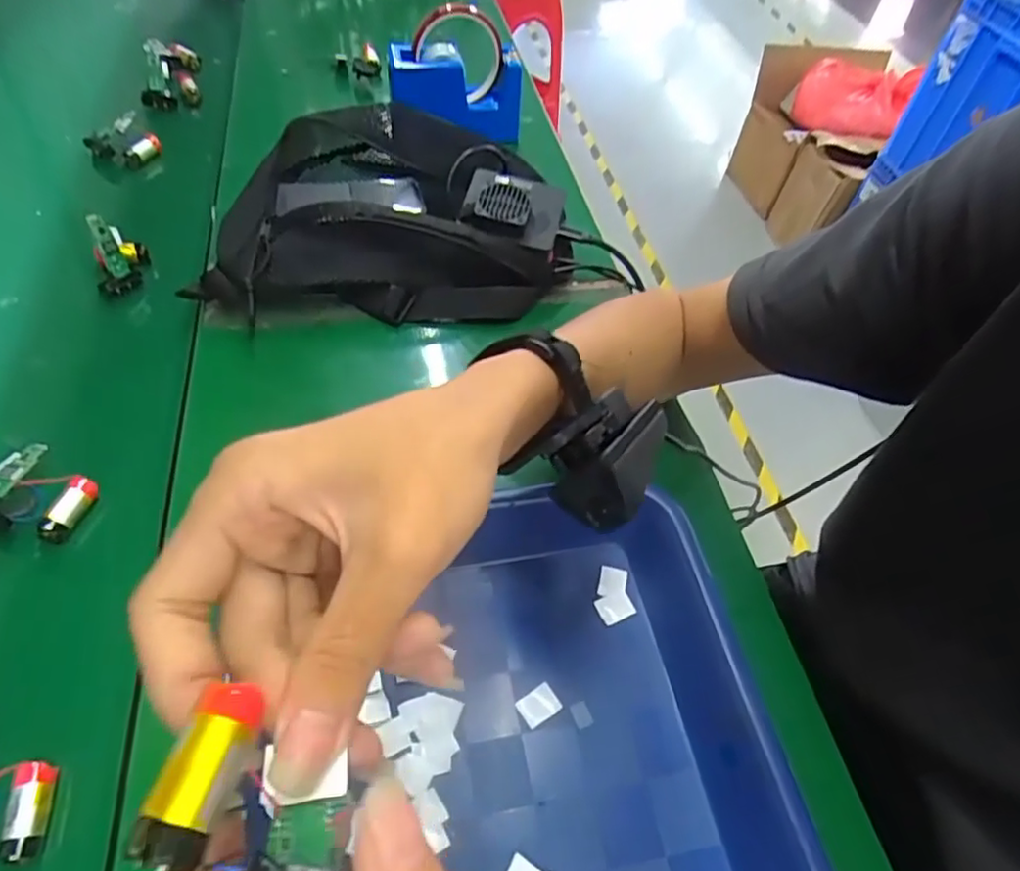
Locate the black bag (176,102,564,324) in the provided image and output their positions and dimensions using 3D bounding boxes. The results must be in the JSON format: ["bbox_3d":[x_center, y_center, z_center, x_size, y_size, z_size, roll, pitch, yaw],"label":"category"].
[{"bbox_3d":[-0.096,-0.180,0.499,0.258,0.105,0.159,0,52,-9],"label":"black bag"}]

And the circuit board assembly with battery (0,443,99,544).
[{"bbox_3d":[-0.273,0.033,0.359,0.056,0.020,0.050,10,51,-1],"label":"circuit board assembly with battery"}]

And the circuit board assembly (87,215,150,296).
[{"bbox_3d":[-0.302,-0.141,0.479,0.025,0.050,0.048,-1,52,-10],"label":"circuit board assembly"}]

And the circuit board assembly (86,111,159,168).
[{"bbox_3d":[-0.365,-0.277,0.593,0.049,0.029,0.052,35,55,19],"label":"circuit board assembly"}]

